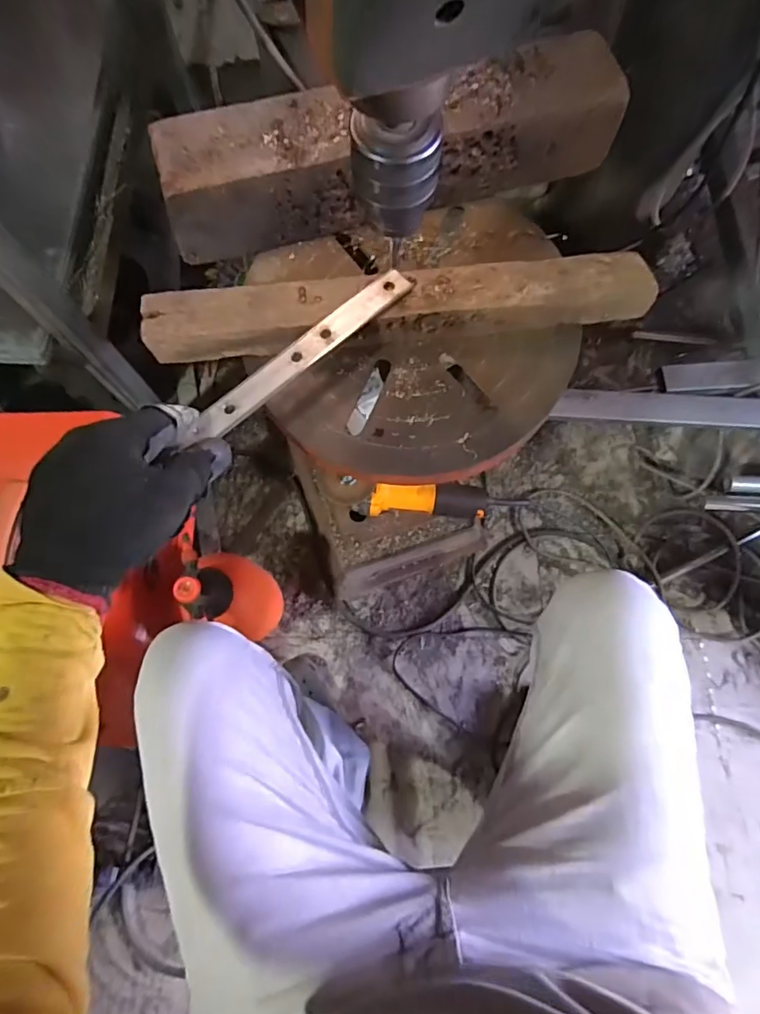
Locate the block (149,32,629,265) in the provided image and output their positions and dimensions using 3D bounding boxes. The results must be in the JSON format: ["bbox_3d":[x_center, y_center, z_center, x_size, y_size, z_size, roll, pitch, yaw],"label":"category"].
[{"bbox_3d":[0.008,-0.325,0.491,0.404,0.088,0.081,-15,74,-3],"label":"block"}]

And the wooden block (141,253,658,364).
[{"bbox_3d":[0.013,-0.171,0.469,0.423,0.044,0.055,-6,74,-1],"label":"wooden block"}]

